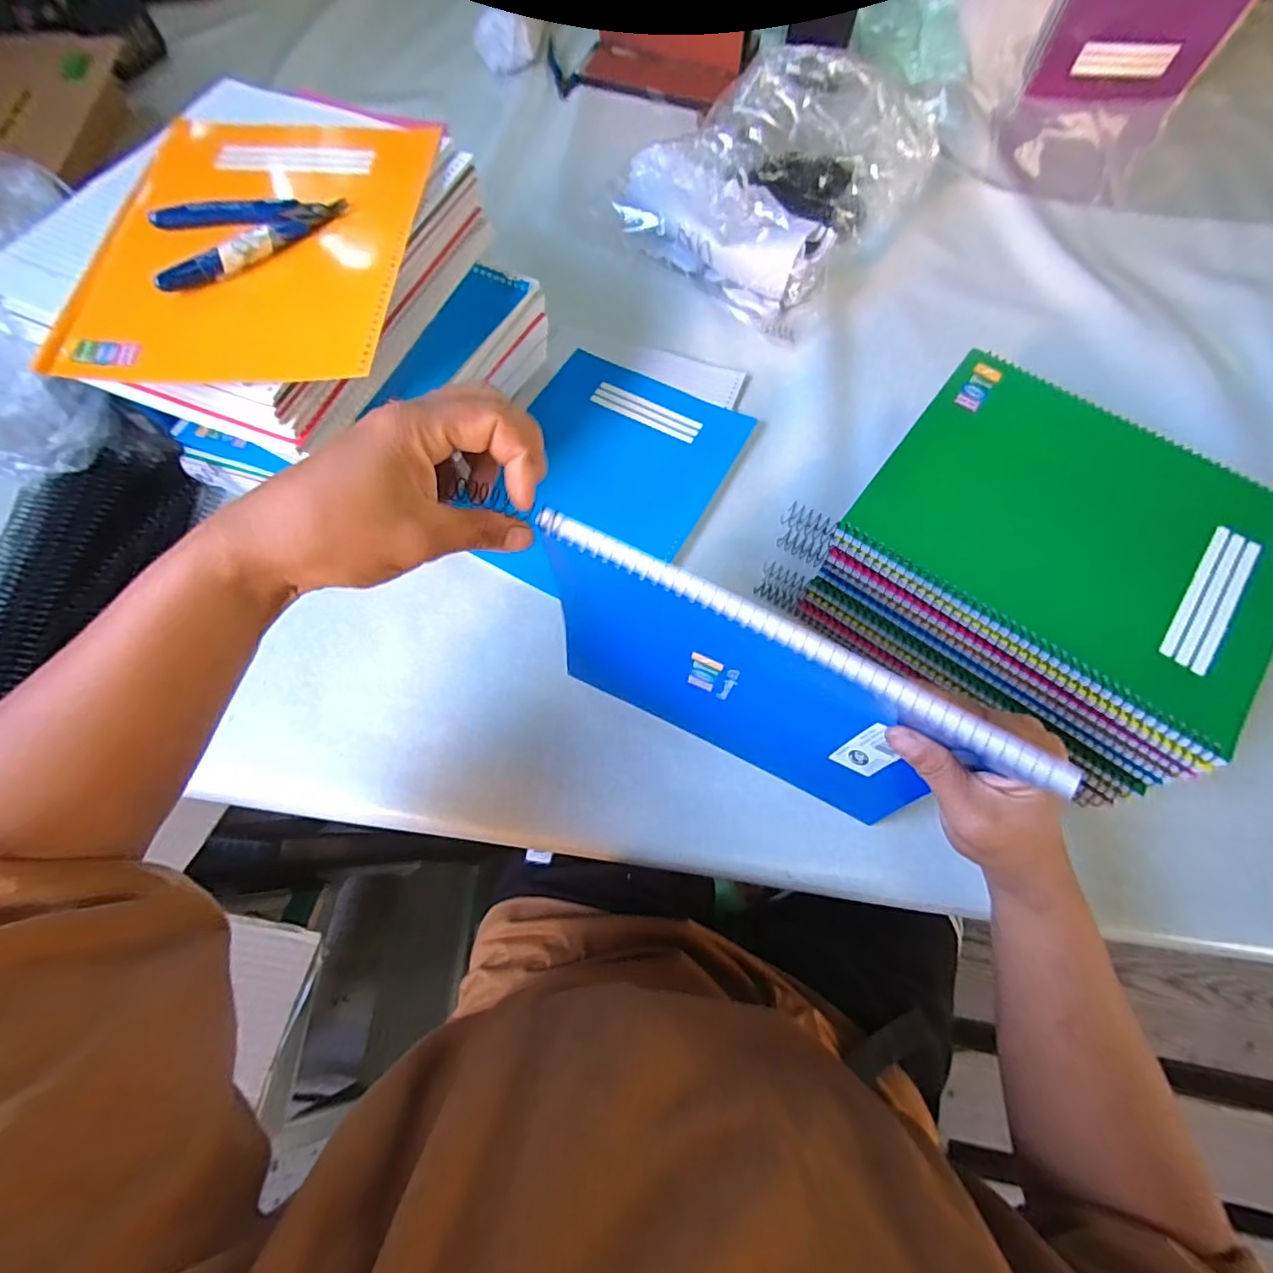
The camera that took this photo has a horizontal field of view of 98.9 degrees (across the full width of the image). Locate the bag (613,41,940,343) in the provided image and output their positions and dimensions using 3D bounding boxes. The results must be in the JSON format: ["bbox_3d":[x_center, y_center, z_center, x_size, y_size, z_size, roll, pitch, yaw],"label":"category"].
[{"bbox_3d":[0.141,-0.479,0.565,0.237,0.119,0.264,35,72,12],"label":"bag"}]

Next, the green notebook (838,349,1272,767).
[{"bbox_3d":[0.295,-0.073,0.363,0.248,0.019,0.201,37,75,14],"label":"green notebook"}]

